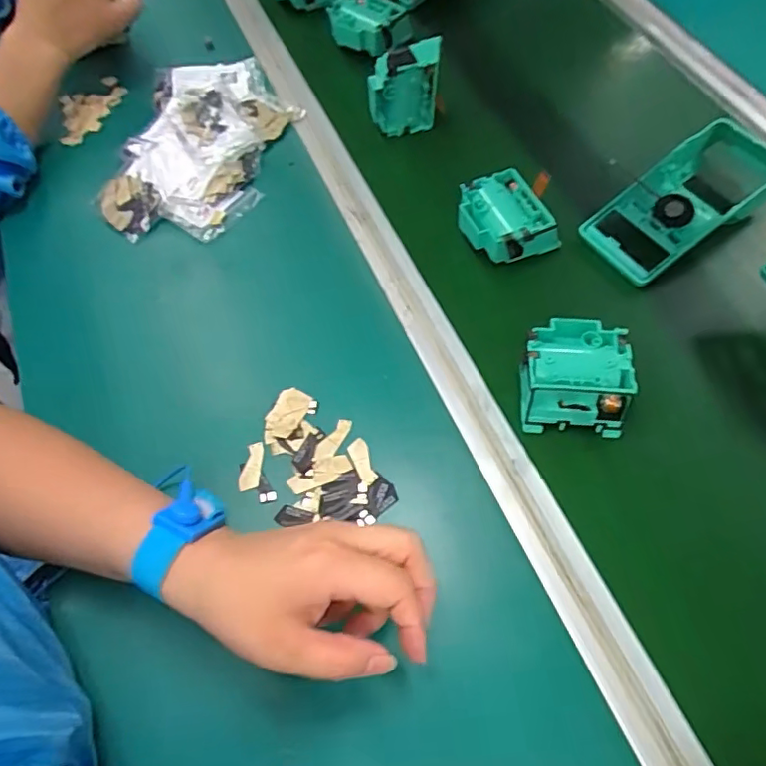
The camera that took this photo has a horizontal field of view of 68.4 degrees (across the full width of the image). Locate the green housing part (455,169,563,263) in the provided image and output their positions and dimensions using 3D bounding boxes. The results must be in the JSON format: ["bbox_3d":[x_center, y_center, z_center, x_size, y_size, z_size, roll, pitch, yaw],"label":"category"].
[{"bbox_3d":[0.110,-0.149,0.503,0.073,0.043,0.076,-23,63,-11],"label":"green housing part"}]

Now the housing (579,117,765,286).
[{"bbox_3d":[0.278,-0.165,0.514,0.191,0.045,0.085,-35,65,-4],"label":"housing"}]

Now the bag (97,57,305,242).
[{"bbox_3d":[-0.187,-0.257,0.597,0.157,0.026,0.275,7,61,6],"label":"bag"}]

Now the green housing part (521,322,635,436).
[{"bbox_3d":[0.145,-0.004,0.432,0.075,0.044,0.078,4,61,4],"label":"green housing part"}]

